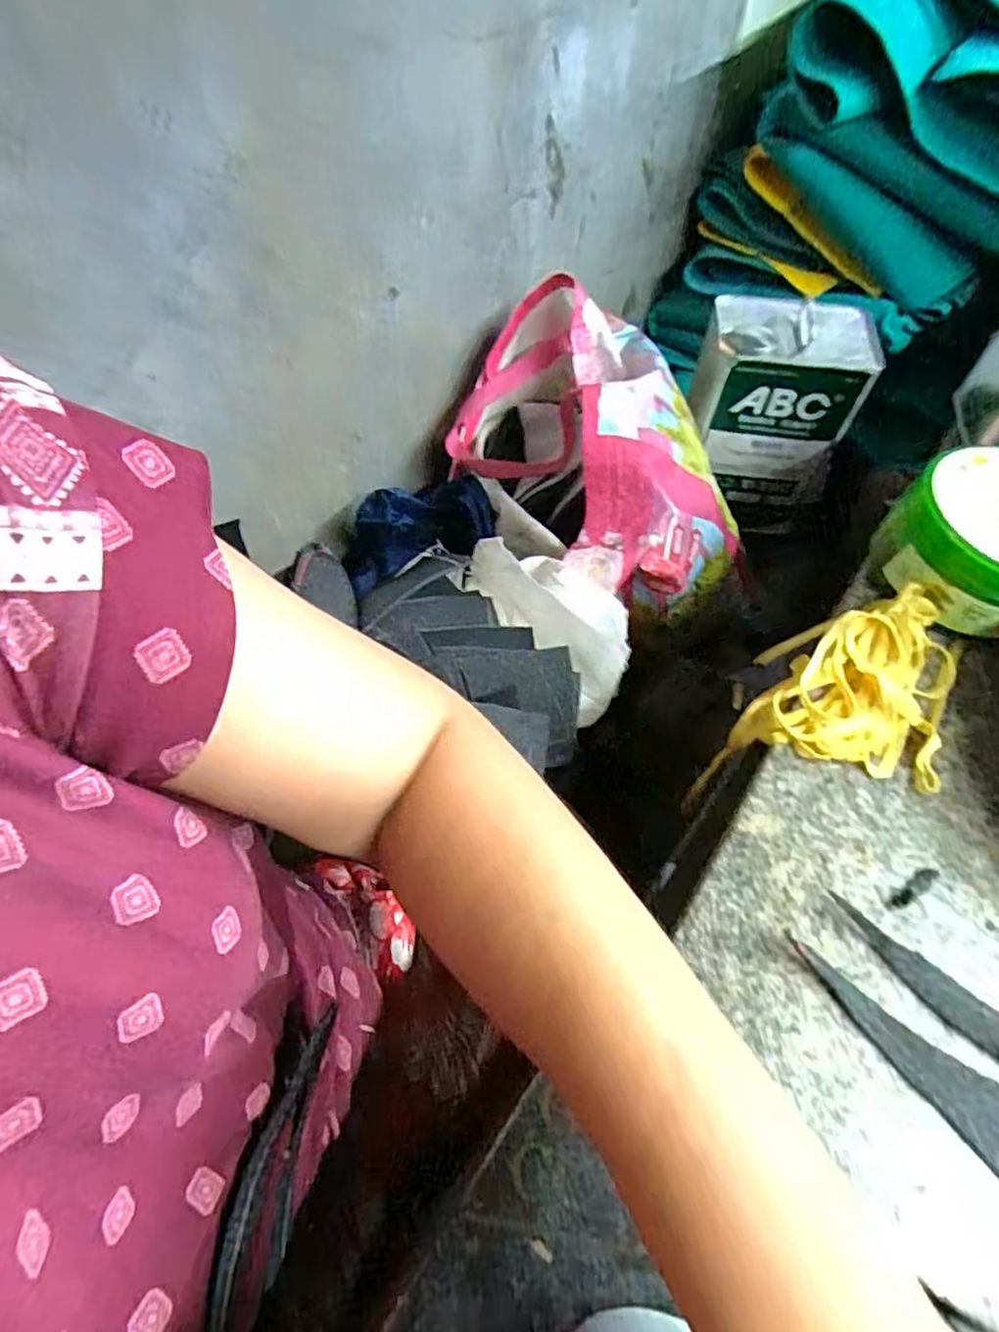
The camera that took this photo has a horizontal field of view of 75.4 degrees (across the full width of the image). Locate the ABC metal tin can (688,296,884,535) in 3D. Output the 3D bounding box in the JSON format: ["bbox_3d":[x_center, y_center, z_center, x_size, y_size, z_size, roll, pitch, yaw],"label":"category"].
[{"bbox_3d":[0.289,-0.272,0.726,0.161,0.216,0.107,4,59,1],"label":"ABC metal tin can"}]

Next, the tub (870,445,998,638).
[{"bbox_3d":[0.277,-0.070,0.373,0.103,0.054,0.099,0,59,-1],"label":"tub"}]

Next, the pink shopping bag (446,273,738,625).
[{"bbox_3d":[0.093,-0.214,0.634,0.212,0.141,0.354,-23,62,-14],"label":"pink shopping bag"}]

